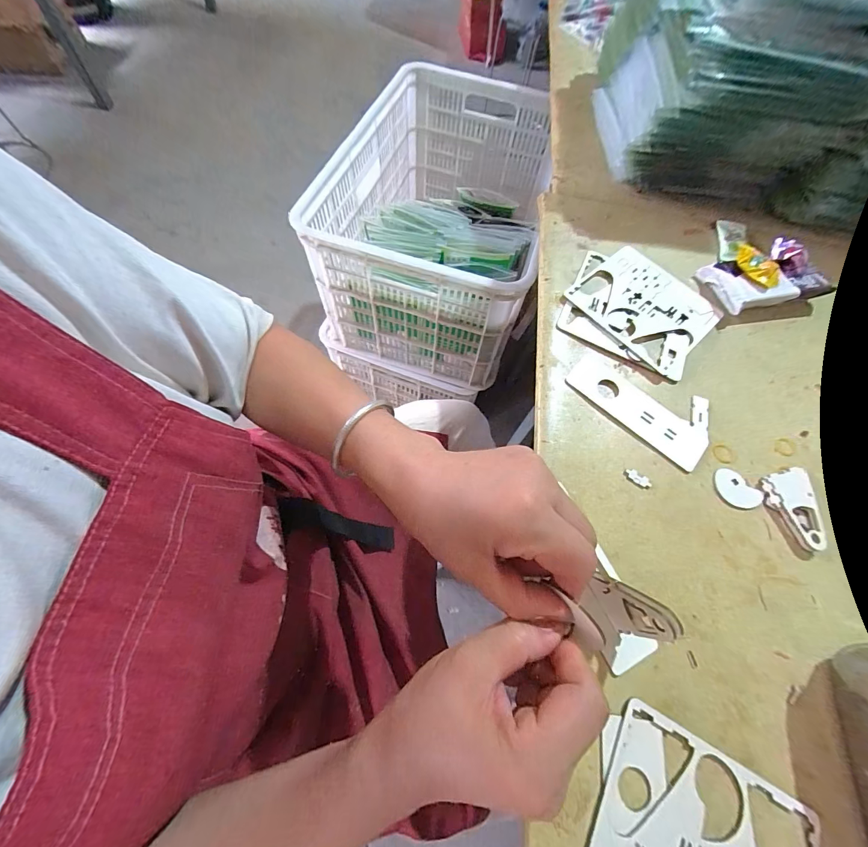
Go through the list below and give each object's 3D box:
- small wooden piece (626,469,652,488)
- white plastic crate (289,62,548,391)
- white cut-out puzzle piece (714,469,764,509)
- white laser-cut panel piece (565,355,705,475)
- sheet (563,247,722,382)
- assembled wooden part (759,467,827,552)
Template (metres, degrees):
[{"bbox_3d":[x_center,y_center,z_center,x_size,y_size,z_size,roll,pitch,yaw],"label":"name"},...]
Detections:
[{"bbox_3d":[0.192,0.051,0.351,0.025,0.004,0.010,32,68,12],"label":"small wooden piece"},{"bbox_3d":[0.024,-0.473,0.863,0.405,0.312,0.649,16,65,2],"label":"white plastic crate"},{"bbox_3d":[0.287,0.064,0.354,0.044,0.004,0.031,41,70,15],"label":"white cut-out puzzle piece"},{"bbox_3d":[0.215,-0.026,0.384,0.146,0.005,0.081,38,69,14],"label":"white laser-cut panel piece"},{"bbox_3d":[0.249,-0.139,0.436,0.136,0.006,0.148,-40,73,-18],"label":"sheet"},{"bbox_3d":[0.334,0.078,0.348,0.044,0.010,0.075,4,65,-1],"label":"assembled wooden part"}]

